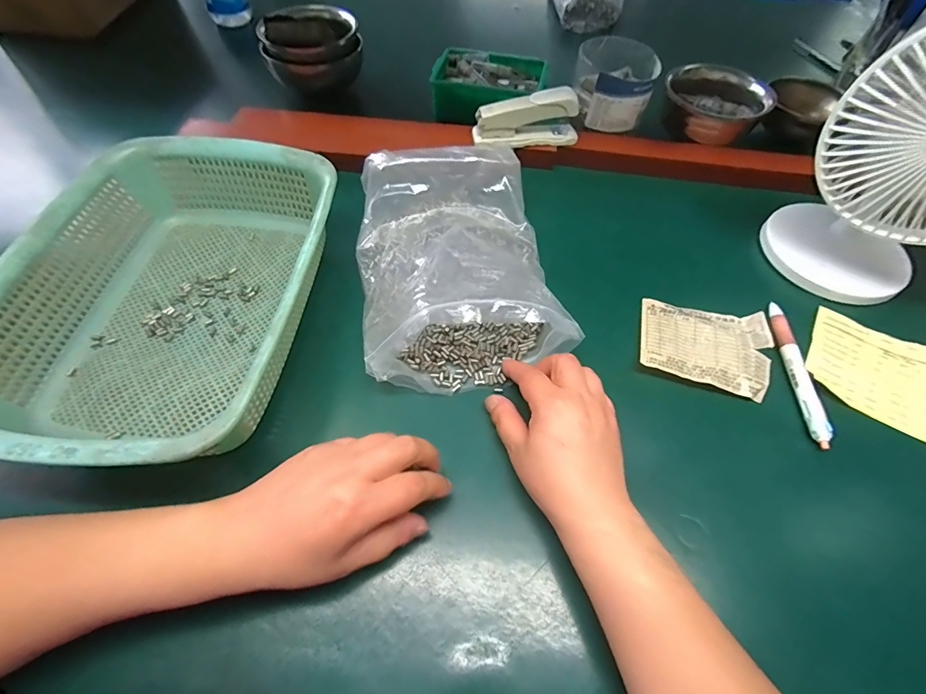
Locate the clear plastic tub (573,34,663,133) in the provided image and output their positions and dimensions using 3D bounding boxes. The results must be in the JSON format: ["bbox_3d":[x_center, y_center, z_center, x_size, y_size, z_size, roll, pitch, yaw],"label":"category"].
[{"bbox_3d":[0.188,-0.327,0.534,0.095,0.064,0.099,1,57,-2],"label":"clear plastic tub"}]

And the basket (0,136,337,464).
[{"bbox_3d":[-0.231,-0.043,0.352,0.225,0.085,0.295,8,57,3],"label":"basket"}]

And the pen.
[{"bbox_3d":[0.290,0.019,0.371,0.013,0.018,0.141,5,57,1],"label":"pen"}]

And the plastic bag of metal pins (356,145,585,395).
[{"bbox_3d":[-0.008,-0.083,0.388,0.173,0.072,0.235,-10,60,-6],"label":"plastic bag of metal pins"}]

